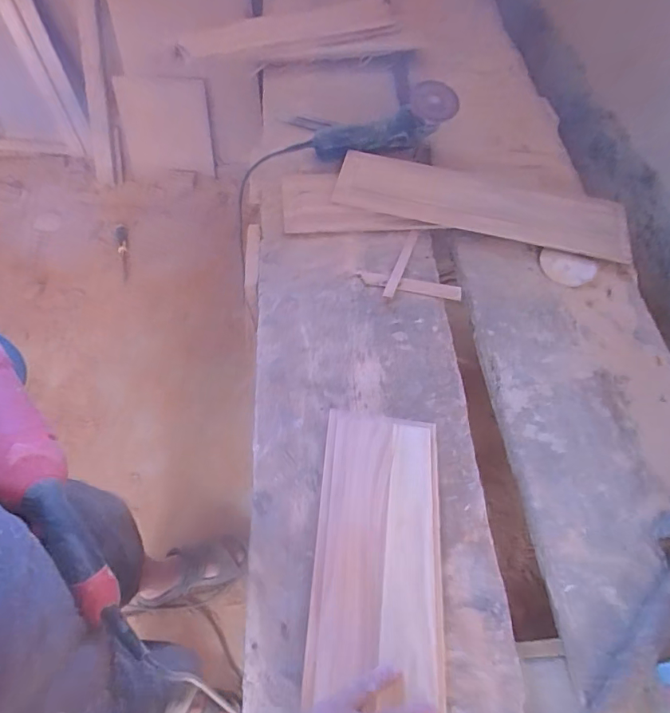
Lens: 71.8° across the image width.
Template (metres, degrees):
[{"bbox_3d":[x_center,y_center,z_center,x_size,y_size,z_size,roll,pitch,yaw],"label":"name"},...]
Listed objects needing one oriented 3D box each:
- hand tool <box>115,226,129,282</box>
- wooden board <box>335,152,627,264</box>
[{"bbox_3d":[-0.811,-0.410,1.774,0.045,0.020,0.300,-13,59,-13],"label":"hand tool"},{"bbox_3d":[0.278,-0.299,0.895,0.543,0.027,0.157,13,66,5],"label":"wooden board"}]

